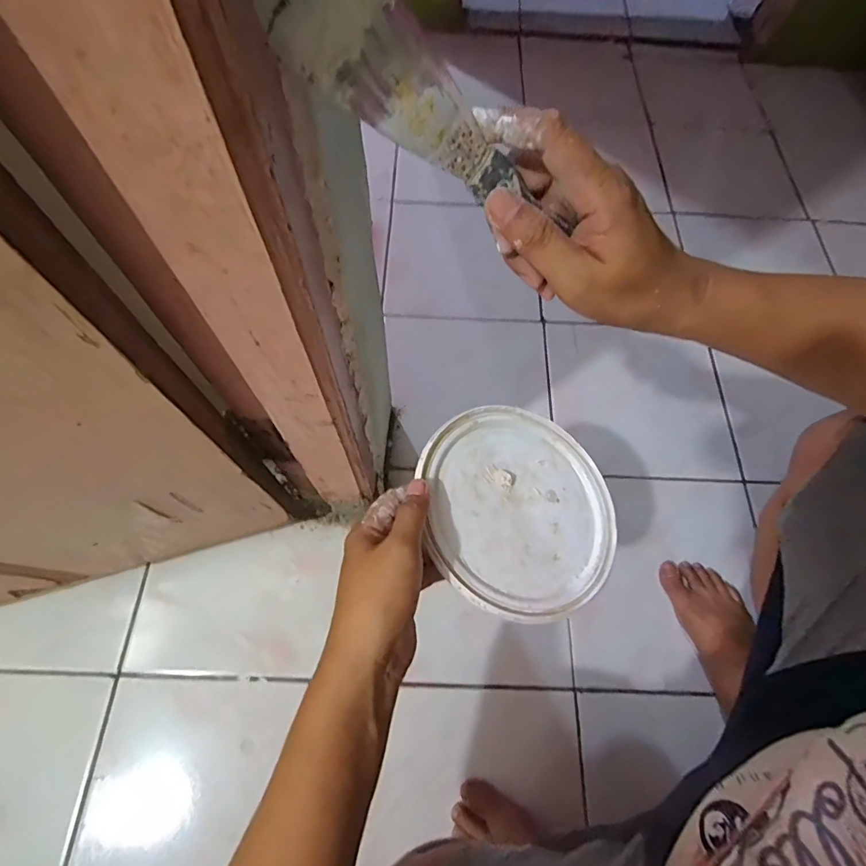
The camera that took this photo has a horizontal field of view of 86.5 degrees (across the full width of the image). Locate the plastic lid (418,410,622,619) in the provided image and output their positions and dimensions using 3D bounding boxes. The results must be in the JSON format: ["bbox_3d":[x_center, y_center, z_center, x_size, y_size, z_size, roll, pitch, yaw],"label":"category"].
[{"bbox_3d":[0.075,0.059,0.385,0.167,0.010,0.169,9,63,-18],"label":"plastic lid"}]

